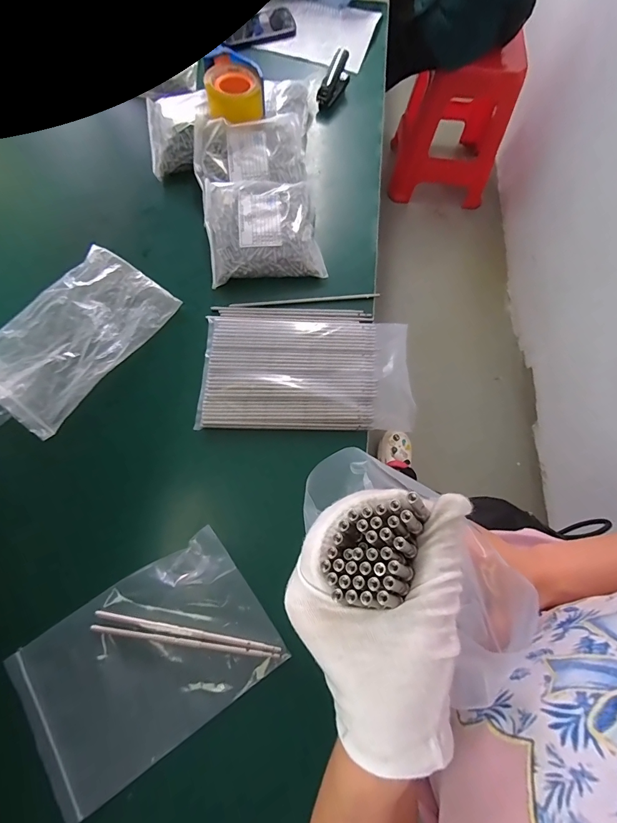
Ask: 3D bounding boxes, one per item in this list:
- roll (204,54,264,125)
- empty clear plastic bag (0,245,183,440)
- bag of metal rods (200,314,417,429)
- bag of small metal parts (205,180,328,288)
[{"bbox_3d":[-0.135,-0.576,0.668,0.095,0.059,0.107,-11,73,-5],"label":"roll"},{"bbox_3d":[-0.380,-0.129,0.594,0.191,0.025,0.292,37,75,5],"label":"empty clear plastic bag"},{"bbox_3d":[-0.003,-0.066,0.577,0.322,0.026,0.184,2,72,-1],"label":"bag of metal rods"},{"bbox_3d":[-0.077,-0.314,0.634,0.186,0.051,0.176,-7,73,-4],"label":"bag of small metal parts"}]

